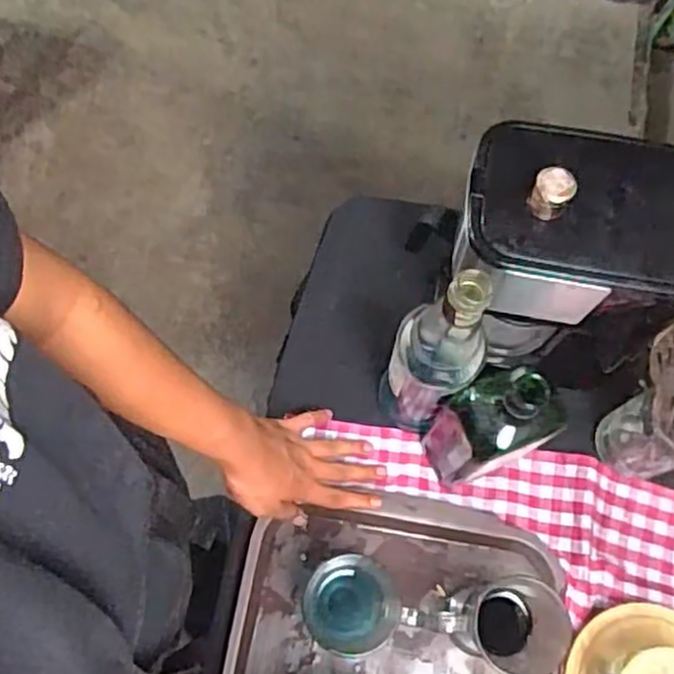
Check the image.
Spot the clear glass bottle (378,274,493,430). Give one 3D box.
[{"bbox_3d":[0.087,0.013,0.627,0.074,0.284,0.069,27,71,7],"label":"clear glass bottle"}]

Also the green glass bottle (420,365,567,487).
[{"bbox_3d":[0.133,0.078,0.649,0.072,0.217,0.070,-21,72,-10],"label":"green glass bottle"}]

